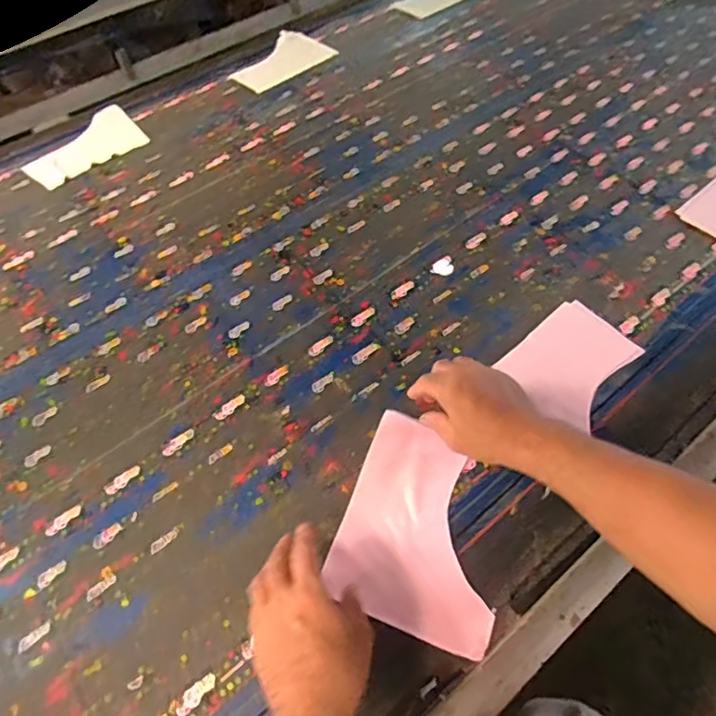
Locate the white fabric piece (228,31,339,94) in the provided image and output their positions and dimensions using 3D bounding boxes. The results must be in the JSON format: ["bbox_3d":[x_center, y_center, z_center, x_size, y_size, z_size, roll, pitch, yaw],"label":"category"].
[{"bbox_3d":[-0.186,-0.682,1.181,0.232,0.006,0.178,-39,62,-20],"label":"white fabric piece"}]

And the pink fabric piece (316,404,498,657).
[{"bbox_3d":[0.077,0.186,0.582,0.176,0.009,0.214,20,62,10],"label":"pink fabric piece"}]

